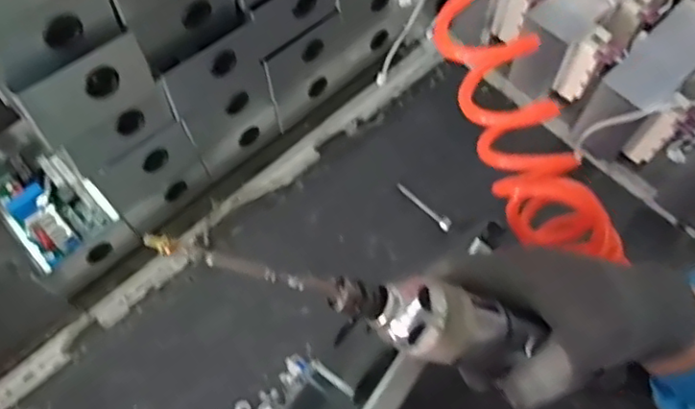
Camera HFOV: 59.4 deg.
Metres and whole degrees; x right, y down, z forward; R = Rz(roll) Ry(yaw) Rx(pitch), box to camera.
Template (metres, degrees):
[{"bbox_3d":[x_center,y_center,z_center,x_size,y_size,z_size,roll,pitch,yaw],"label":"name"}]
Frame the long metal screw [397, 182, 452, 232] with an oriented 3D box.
[{"bbox_3d":[0.087,0.001,0.690,0.012,0.006,0.079,-40,70,-15],"label":"long metal screw"}]

